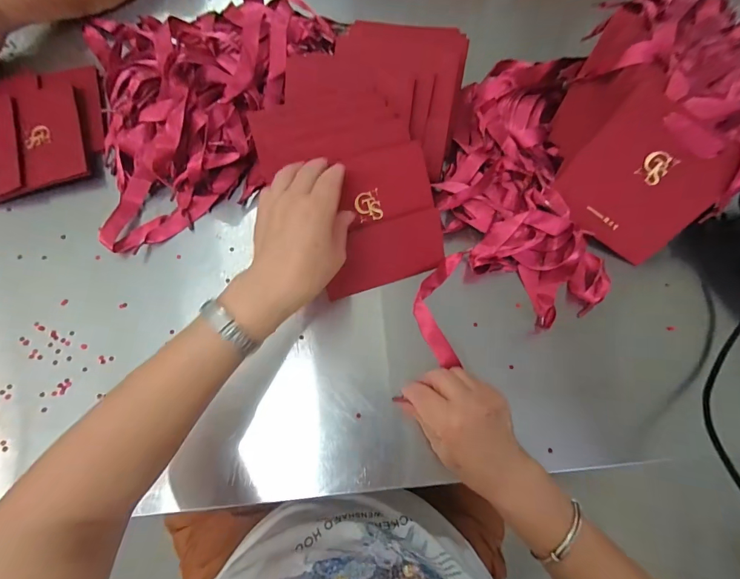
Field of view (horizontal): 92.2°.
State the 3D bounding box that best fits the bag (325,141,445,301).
[{"bbox_3d":[0.008,-0.072,0.382,0.130,0.016,0.139,-16,104,-1],"label":"bag"}]

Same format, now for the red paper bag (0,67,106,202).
[{"bbox_3d":[-0.421,-0.200,0.447,0.160,0.020,0.182,-18,73,-8],"label":"red paper bag"}]

